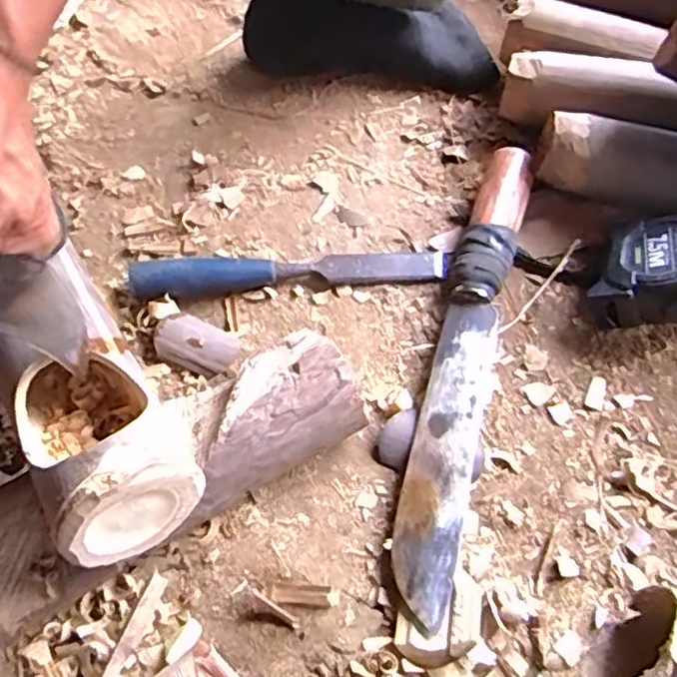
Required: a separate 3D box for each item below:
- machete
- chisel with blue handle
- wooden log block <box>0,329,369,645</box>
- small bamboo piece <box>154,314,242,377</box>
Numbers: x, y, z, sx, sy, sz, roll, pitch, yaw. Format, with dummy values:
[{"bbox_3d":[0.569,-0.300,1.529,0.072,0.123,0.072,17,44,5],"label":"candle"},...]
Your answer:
[{"bbox_3d":[0.085,0.006,0.420,0.040,0.036,0.337,14,60,7],"label":"machete"},{"bbox_3d":[-0.034,-0.051,0.454,0.227,0.029,0.024,-6,60,-4],"label":"chisel with blue handle"},{"bbox_3d":[-0.113,0.083,0.358,0.268,0.057,0.078,-30,65,-16],"label":"wooden log block"},{"bbox_3d":[-0.098,0.005,0.432,0.055,0.012,0.033,19,61,10],"label":"small bamboo piece"}]

